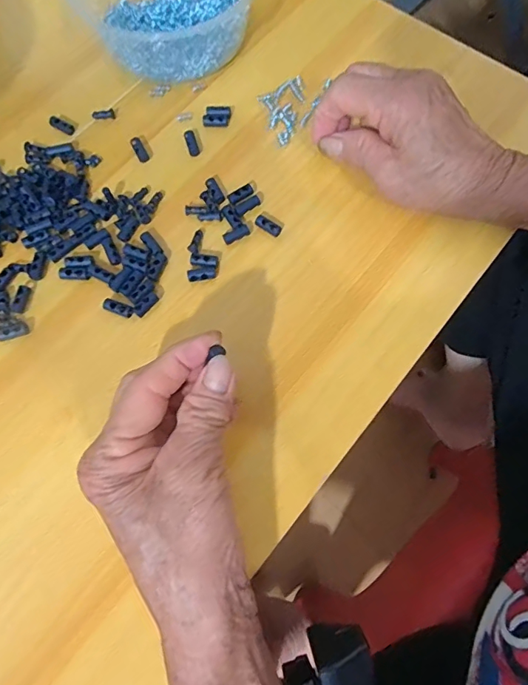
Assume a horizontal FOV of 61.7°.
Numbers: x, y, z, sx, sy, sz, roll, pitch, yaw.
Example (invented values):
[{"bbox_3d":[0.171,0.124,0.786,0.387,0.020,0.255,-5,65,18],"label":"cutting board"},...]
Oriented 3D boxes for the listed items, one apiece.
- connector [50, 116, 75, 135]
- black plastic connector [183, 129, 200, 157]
[{"bbox_3d":[-0.152,-0.163,0.332,0.021,0.005,0.008,26,75,9],"label":"connector"},{"bbox_3d":[-0.053,-0.147,0.323,0.008,0.004,0.023,-19,73,-4],"label":"black plastic connector"}]

